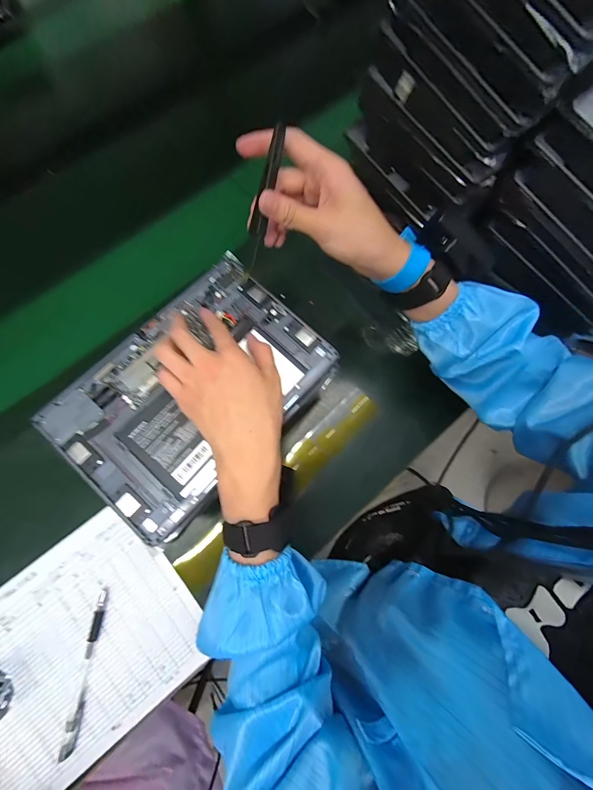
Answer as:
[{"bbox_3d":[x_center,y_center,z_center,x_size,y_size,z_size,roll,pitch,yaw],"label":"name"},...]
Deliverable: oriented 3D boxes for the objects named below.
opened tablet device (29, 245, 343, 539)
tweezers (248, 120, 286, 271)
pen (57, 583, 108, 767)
[{"bbox_3d":[-0.100,-0.007,0.328,0.174,0.028,0.254,42,80,8],"label":"opened tablet device"},{"bbox_3d":[-0.028,-0.157,0.266,0.010,0.011,0.108,17,106,3],"label":"tweezers"},{"bbox_3d":[-0.234,0.303,0.358,0.012,0.008,0.161,6,77,0],"label":"pen"}]

